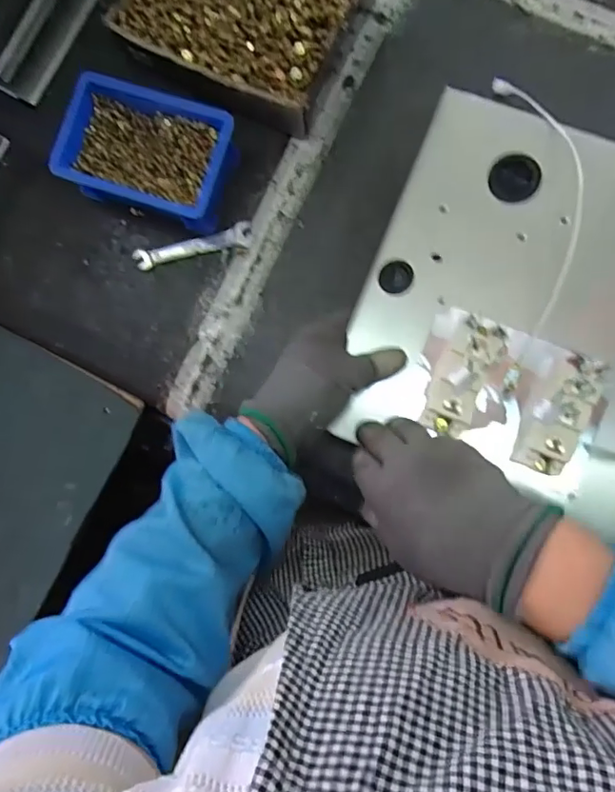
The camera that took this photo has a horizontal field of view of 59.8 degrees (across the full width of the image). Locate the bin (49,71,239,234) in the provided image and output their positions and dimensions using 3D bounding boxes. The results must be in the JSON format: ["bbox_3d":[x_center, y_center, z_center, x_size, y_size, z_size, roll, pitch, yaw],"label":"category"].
[{"bbox_3d":[-0.147,-0.226,0.502,0.152,0.049,0.104,20,89,5],"label":"bin"}]

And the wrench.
[{"bbox_3d":[-0.111,-0.145,0.524,0.115,0.009,0.024,-14,89,3],"label":"wrench"}]

